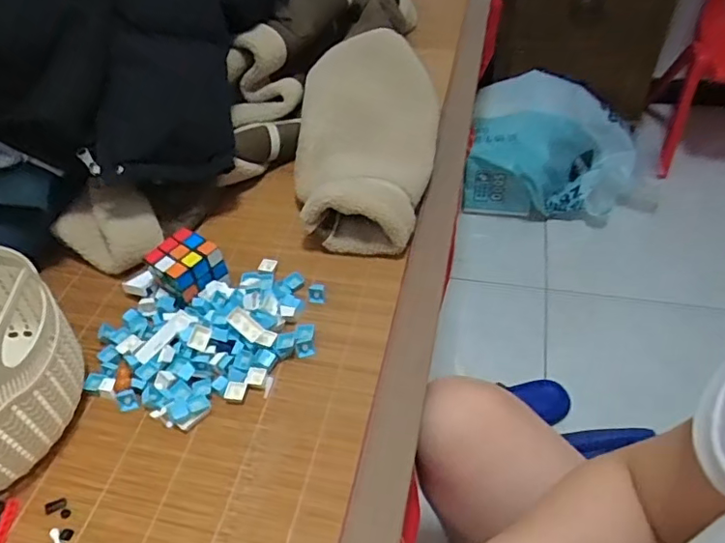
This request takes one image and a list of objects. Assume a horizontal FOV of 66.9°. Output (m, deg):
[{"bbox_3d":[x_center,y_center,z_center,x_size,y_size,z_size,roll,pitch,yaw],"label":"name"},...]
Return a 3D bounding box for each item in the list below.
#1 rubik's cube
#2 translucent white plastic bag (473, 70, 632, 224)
[{"bbox_3d":[-0.191,0.000,0.604,0.068,0.062,0.062,29,56,28],"label":"rubik's cube"},{"bbox_3d":[0.469,-0.291,1.324,0.398,0.207,0.314,5,48,10],"label":"translucent white plastic bag"}]

